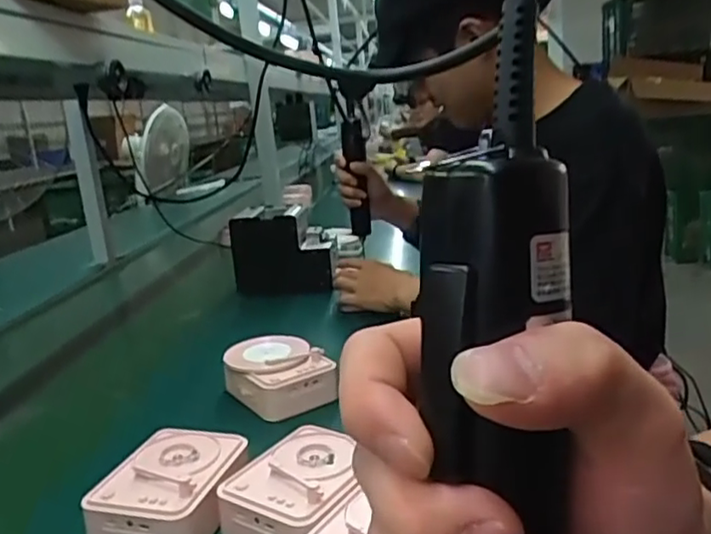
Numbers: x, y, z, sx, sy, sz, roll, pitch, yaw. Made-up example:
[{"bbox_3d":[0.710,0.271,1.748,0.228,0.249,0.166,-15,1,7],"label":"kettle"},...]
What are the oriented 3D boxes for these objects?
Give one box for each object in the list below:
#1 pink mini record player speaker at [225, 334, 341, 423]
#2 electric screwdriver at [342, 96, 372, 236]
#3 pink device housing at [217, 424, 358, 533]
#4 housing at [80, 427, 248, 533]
[{"bbox_3d":[-0.096,0.126,0.769,0.094,0.055,0.132,-18,19,-39],"label":"pink mini record player speaker"},{"bbox_3d":[-0.002,-0.163,1.054,0.043,0.222,0.043,1,15,20],"label":"electric screwdriver"},{"bbox_3d":[-0.042,0.184,0.537,0.096,0.046,0.122,5,18,35],"label":"pink device housing"},{"bbox_3d":[-0.156,0.189,0.550,0.104,0.048,0.125,-3,15,12],"label":"housing"}]

